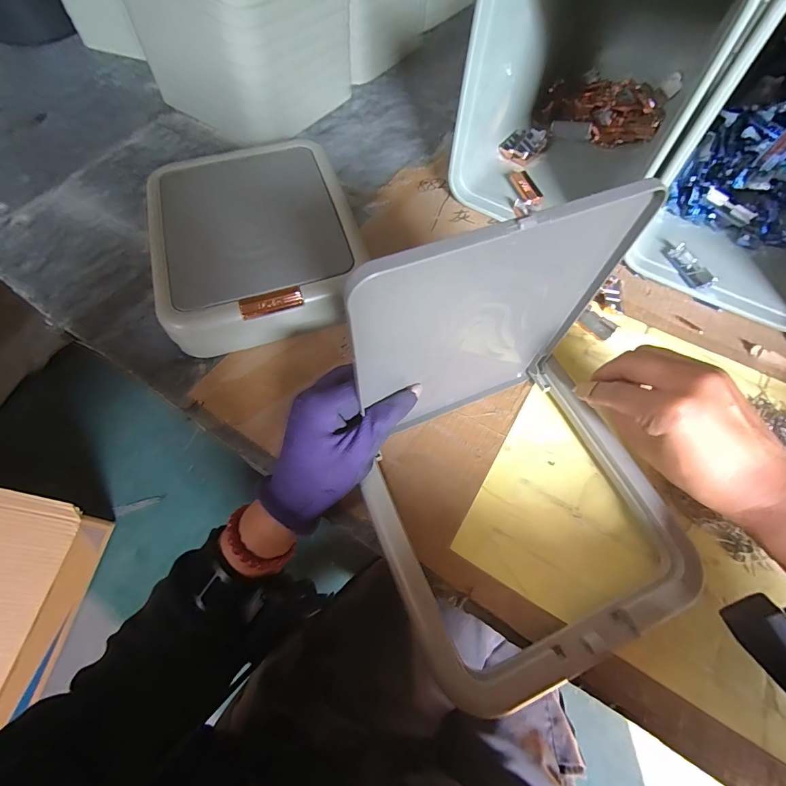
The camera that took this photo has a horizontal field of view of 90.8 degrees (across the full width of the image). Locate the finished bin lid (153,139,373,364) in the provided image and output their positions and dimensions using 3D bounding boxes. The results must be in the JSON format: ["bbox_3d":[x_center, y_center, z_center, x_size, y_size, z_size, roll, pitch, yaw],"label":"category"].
[{"bbox_3d":[-0.149,-0.170,0.426,0.208,0.068,0.248,-16,63,-8],"label":"finished bin lid"}]

